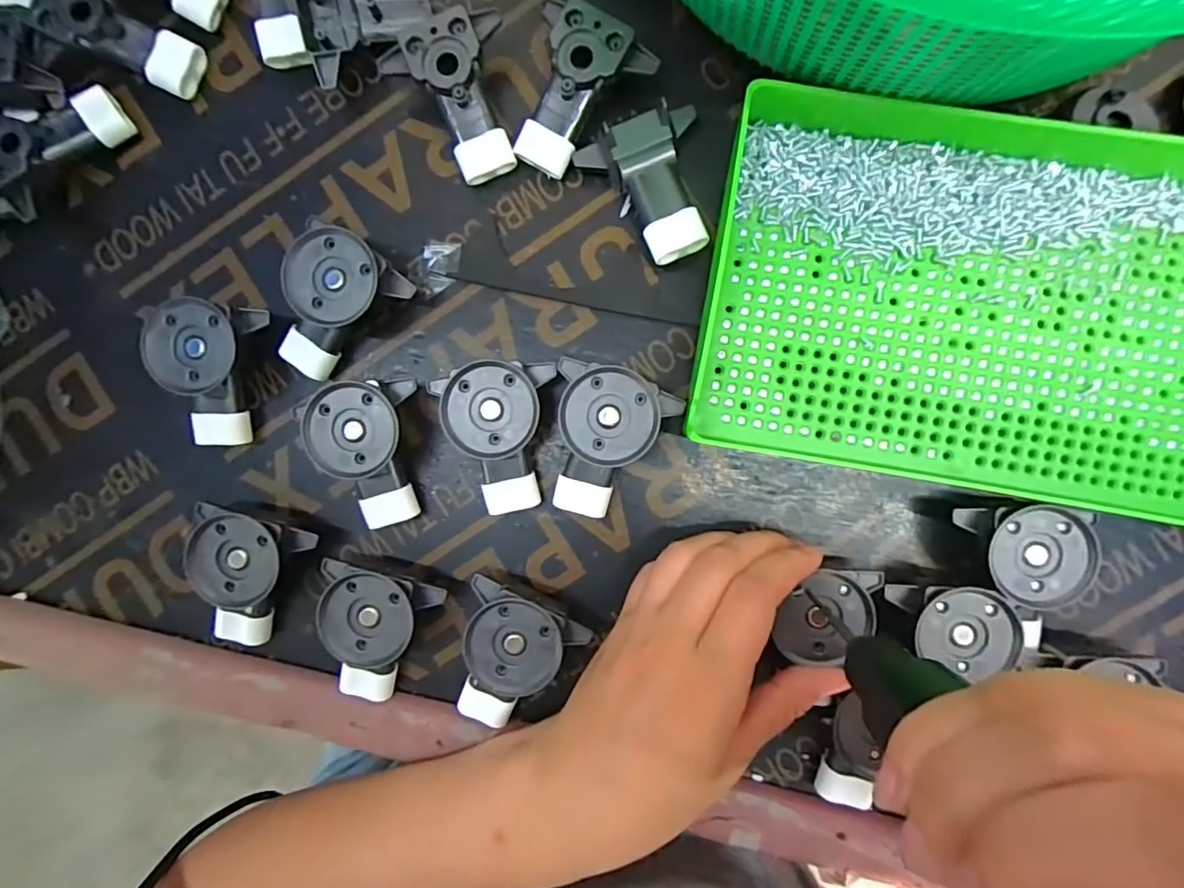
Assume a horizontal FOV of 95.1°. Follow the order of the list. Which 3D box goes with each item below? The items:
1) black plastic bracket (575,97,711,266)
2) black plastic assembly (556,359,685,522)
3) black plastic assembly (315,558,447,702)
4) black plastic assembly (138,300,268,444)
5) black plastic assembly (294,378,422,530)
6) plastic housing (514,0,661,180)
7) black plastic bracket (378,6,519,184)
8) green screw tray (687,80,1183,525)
[{"bbox_3d":[0.031,-0.116,0.246,0.053,0.019,0.065,-25,89,4],"label":"black plastic bracket"},{"bbox_3d":[0.008,0.000,0.247,0.052,0.027,0.067,11,92,3],"label":"black plastic assembly"},{"bbox_3d":[-0.100,0.088,0.251,0.048,0.026,0.064,13,92,3],"label":"black plastic assembly"},{"bbox_3d":[-0.181,-0.034,0.254,0.041,0.029,0.066,14,92,3],"label":"black plastic assembly"},{"bbox_3d":[-0.106,0.004,0.251,0.045,0.028,0.066,1,91,4],"label":"black plastic assembly"},{"bbox_3d":[-0.011,-0.158,0.247,0.052,0.021,0.065,34,93,2],"label":"plastic housing"},{"bbox_3d":[-0.059,-0.159,0.252,0.051,0.023,0.068,-20,105,7],"label":"black plastic bracket"},{"bbox_3d":[0.174,-0.058,0.228,0.249,0.029,0.156,10,92,3],"label":"green screw tray"}]

